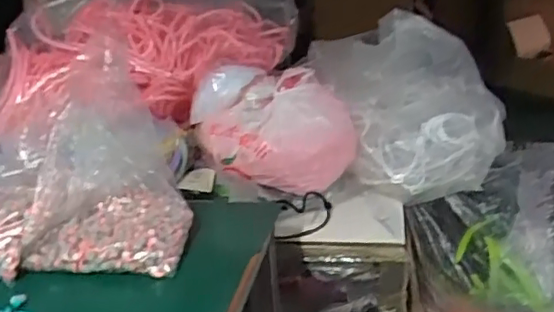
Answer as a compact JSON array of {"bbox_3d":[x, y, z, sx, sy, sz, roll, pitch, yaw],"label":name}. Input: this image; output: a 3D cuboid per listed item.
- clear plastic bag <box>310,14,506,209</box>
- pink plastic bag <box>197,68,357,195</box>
[{"bbox_3d":[0.224,-0.096,1.027,0.323,0.258,0.246,1,20,11],"label":"clear plastic bag"},{"bbox_3d":[0.002,-0.041,0.975,0.243,0.153,0.155,-16,24,-32],"label":"pink plastic bag"}]

